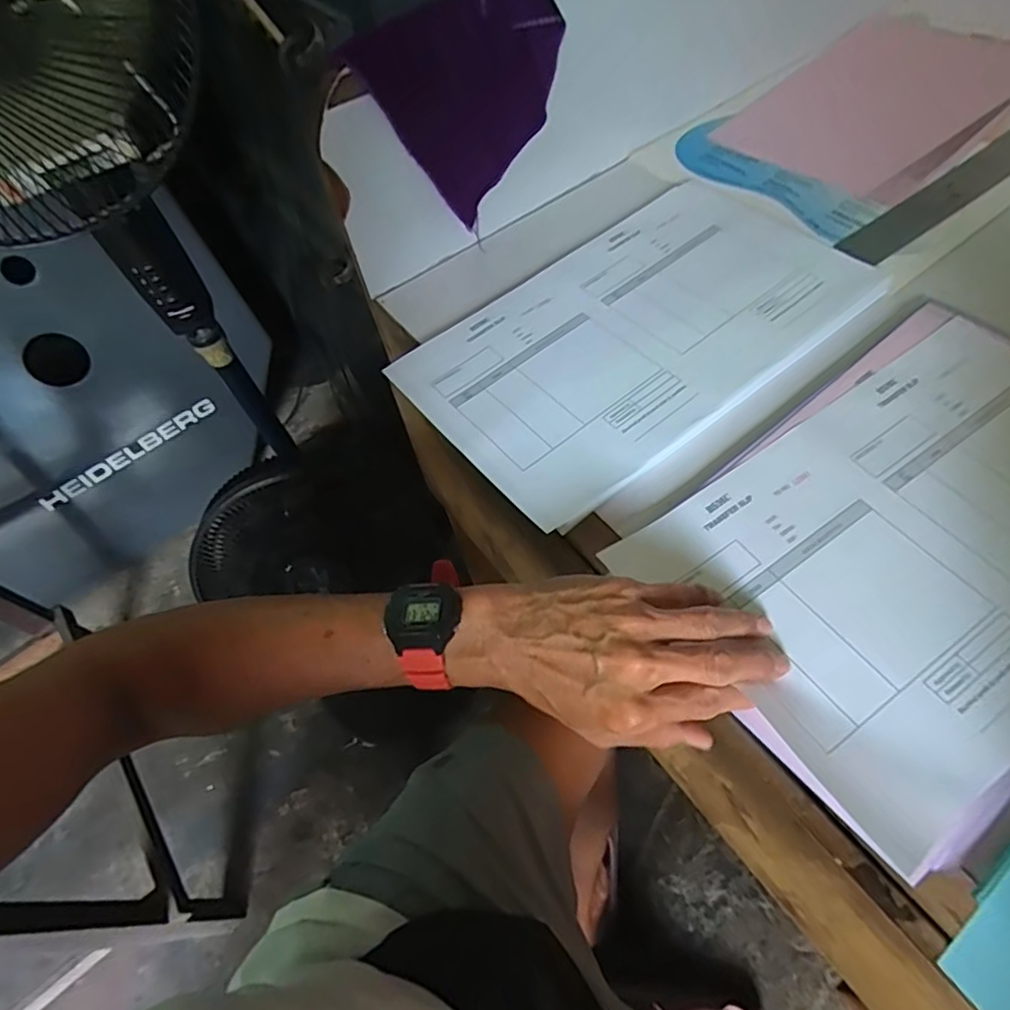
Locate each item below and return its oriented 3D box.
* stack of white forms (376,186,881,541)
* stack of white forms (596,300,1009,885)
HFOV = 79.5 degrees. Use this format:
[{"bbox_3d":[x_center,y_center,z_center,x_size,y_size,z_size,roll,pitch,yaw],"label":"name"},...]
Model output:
[{"bbox_3d":[0.108,-0.146,0.507,0.362,0.016,0.220,-36,59,-14],"label":"stack of white forms"},{"bbox_3d":[0.267,0.012,0.379,0.353,0.019,0.228,-33,60,-16],"label":"stack of white forms"}]

